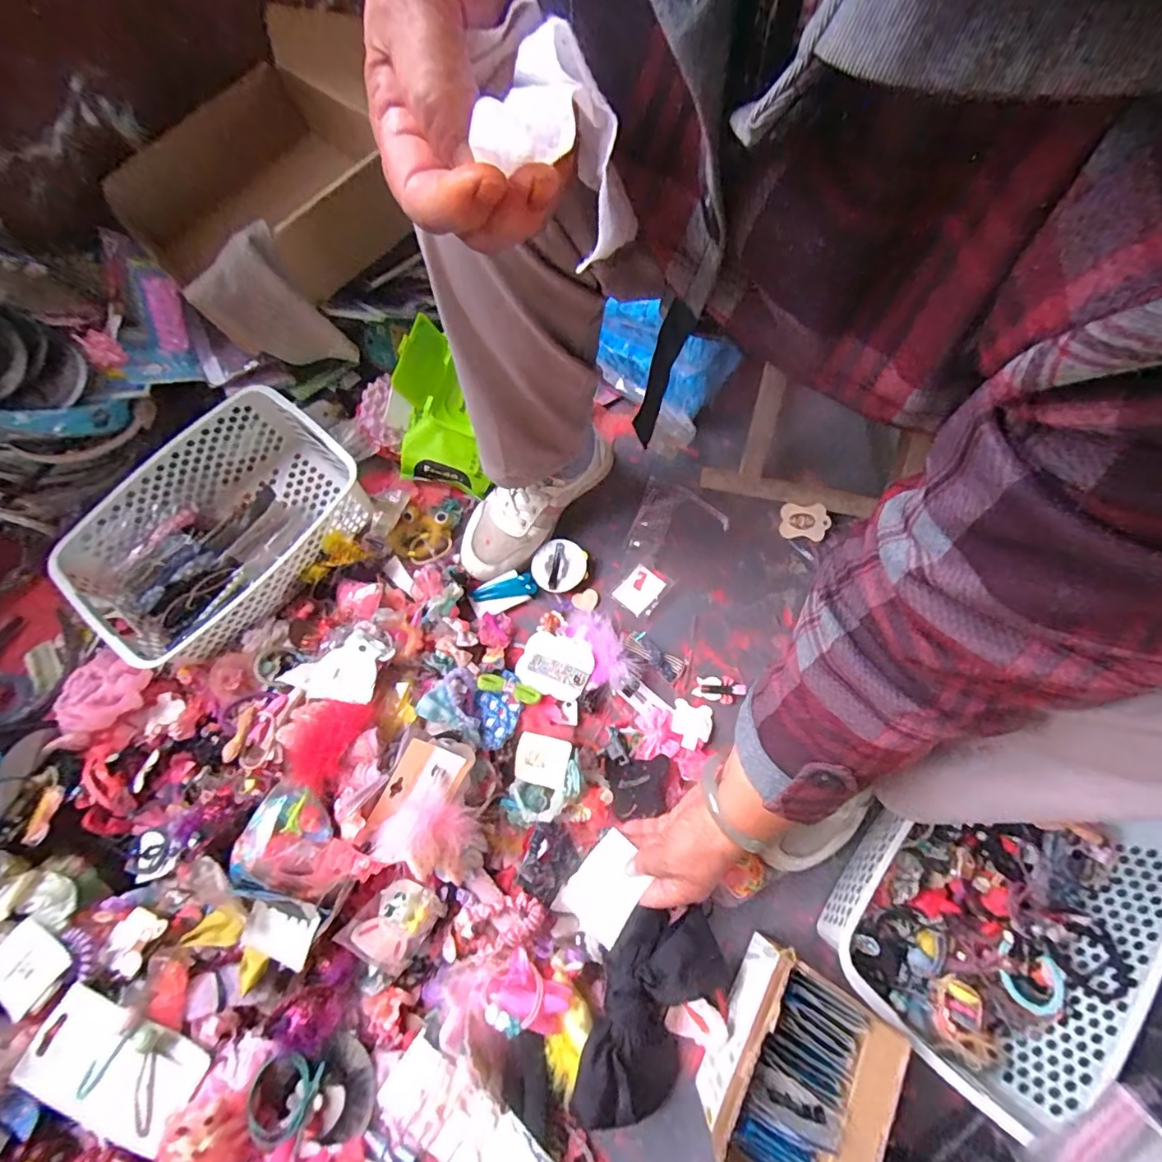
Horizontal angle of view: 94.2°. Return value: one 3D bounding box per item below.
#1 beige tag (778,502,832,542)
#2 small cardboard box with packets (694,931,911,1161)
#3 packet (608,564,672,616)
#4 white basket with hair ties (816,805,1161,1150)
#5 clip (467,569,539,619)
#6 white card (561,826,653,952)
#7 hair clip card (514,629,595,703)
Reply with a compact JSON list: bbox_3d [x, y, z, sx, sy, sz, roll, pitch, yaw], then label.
[{"bbox_3d":[0.270,-0.072,0.653,0.058,0.007,0.043,7,95,5],"label":"beige tag"},{"bbox_3d":[0.159,0.371,0.412,0.093,0.103,0.149,28,71,12],"label":"small cardboard box with packets"},{"bbox_3d":[0.070,0.010,0.628,0.051,0.004,0.057,36,86,23],"label":"packet"},{"bbox_3d":[0.352,0.275,0.464,0.199,0.083,0.269,38,73,15],"label":"white basket with hair ties"},{"bbox_3d":[-0.091,0.014,0.628,0.077,0.007,0.038,-26,87,-2],"label":"clip"},{"bbox_3d":[0.022,0.259,0.462,0.062,0.004,0.077,27,85,46],"label":"white card"},{"bbox_3d":[-0.028,0.092,0.588,0.083,0.008,0.065,14,63,24],"label":"hair clip card"}]

